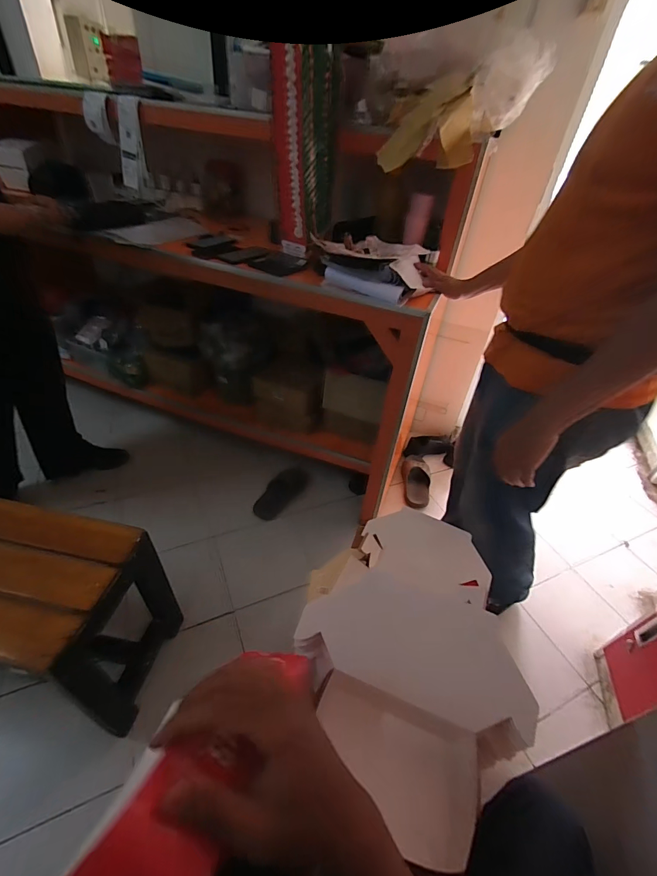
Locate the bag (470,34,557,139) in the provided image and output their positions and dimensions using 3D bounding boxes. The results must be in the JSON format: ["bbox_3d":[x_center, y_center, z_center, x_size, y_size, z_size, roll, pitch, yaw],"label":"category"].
[{"bbox_3d":[0.425,-0.811,0.882,0.136,0.155,0.168,23,42,19],"label":"bag"}]

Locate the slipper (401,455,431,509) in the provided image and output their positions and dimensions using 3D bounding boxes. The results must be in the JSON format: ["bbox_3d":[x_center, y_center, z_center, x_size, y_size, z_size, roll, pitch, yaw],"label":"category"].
[{"bbox_3d":[0.384,0.186,1.639,0.124,0.072,0.261,7,53,0],"label":"slipper"}]

